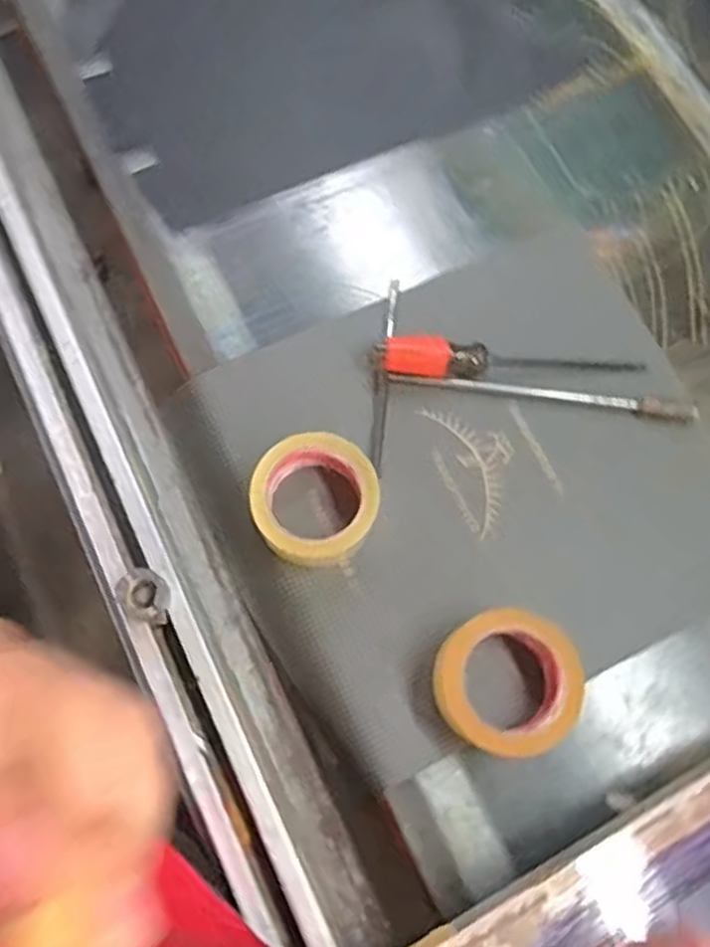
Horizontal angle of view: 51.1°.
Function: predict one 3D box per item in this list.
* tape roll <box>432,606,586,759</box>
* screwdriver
[{"bbox_3d":[0.119,0.166,0.592,0.108,0.053,0.106,1,73,-2],"label":"tape roll"},{"bbox_3d":[0.144,-0.100,0.670,0.241,0.031,0.033,2,73,-1],"label":"screwdriver"}]

